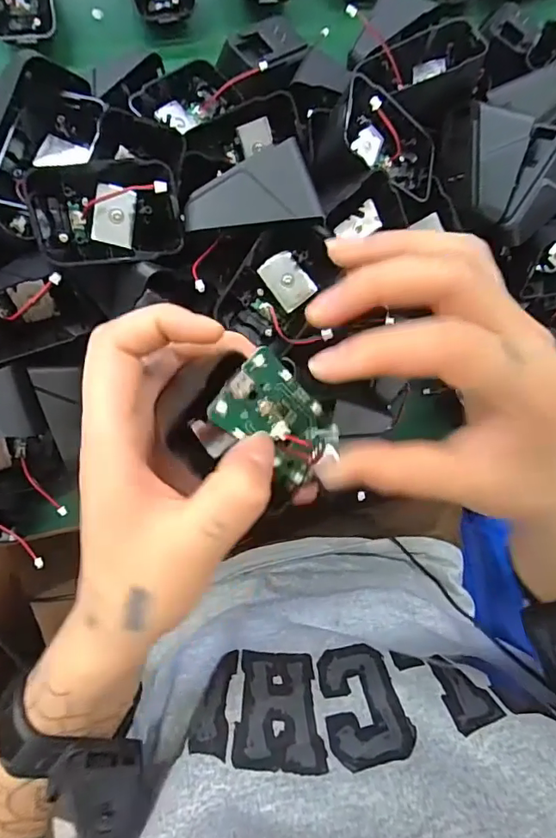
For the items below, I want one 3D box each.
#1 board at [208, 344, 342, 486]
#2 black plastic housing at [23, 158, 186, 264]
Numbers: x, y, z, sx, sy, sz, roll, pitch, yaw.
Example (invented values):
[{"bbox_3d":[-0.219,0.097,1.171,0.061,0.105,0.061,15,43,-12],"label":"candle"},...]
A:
[{"bbox_3d":[0.002,0.001,0.193,0.033,0.008,0.055,-50,127,-6],"label":"board"},{"bbox_3d":[-0.084,-0.103,0.250,0.067,0.022,0.049,-10,88,-8],"label":"black plastic housing"}]

